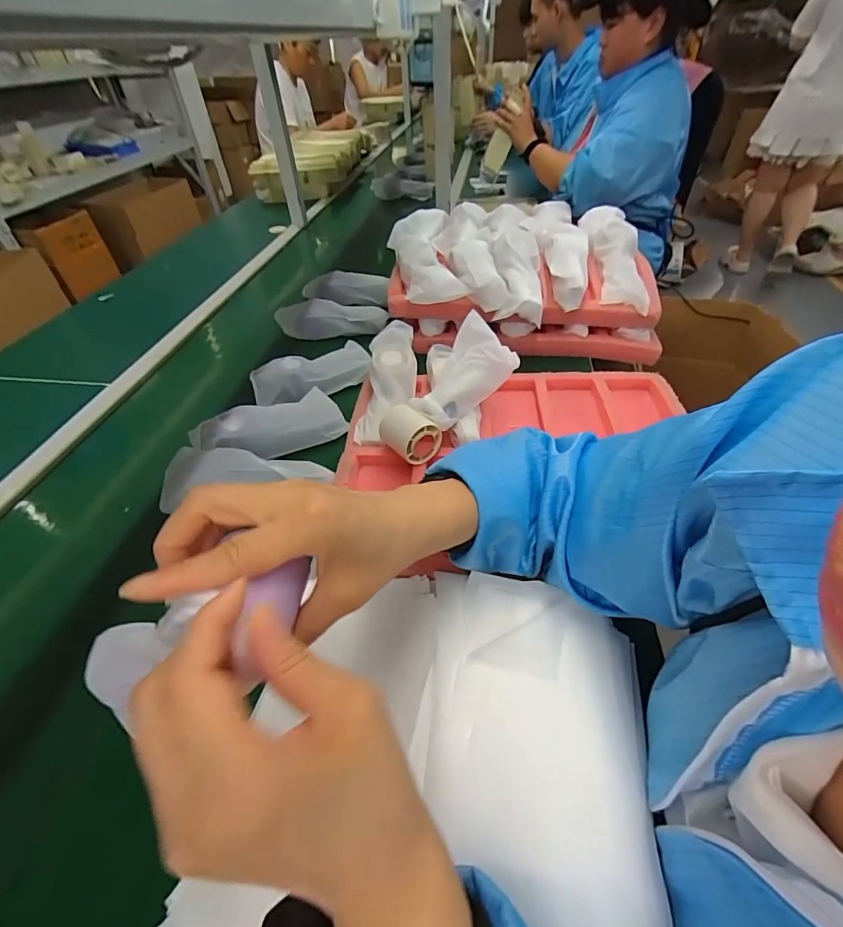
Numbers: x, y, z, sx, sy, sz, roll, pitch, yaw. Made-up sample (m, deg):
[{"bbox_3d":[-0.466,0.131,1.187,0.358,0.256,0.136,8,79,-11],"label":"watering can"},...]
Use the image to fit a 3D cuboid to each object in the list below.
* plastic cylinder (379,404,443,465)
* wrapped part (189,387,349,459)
[{"bbox_3d":[-0.016,-0.037,0.508,0.053,0.050,0.067,-33,52,-26],"label":"plastic cylinder"},{"bbox_3d":[-0.202,-0.053,0.567,0.187,0.044,0.083,-13,44,-29],"label":"wrapped part"}]

